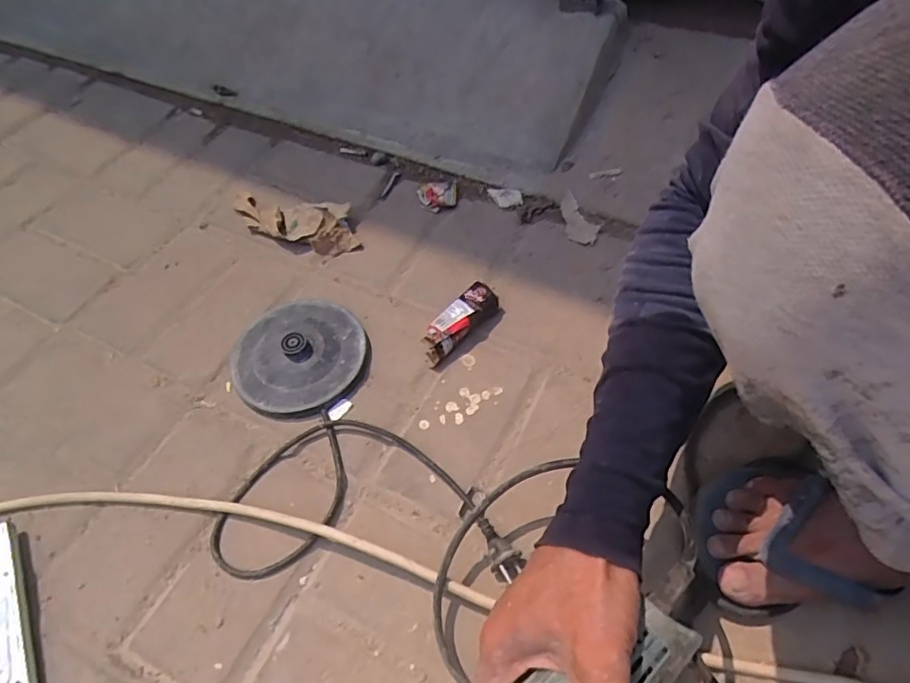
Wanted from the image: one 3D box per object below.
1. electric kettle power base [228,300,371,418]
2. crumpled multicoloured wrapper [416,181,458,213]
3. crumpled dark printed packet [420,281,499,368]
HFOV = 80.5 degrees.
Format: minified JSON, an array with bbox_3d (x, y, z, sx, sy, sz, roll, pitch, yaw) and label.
[{"bbox_3d":[-0.175,0.011,0.596,0.142,0.032,0.153,-2,56,3],"label":"electric kettle power base"},{"bbox_3d":[-0.023,-0.203,0.745,0.052,0.010,0.056,-11,56,-3],"label":"crumpled multicoloured wrapper"},{"bbox_3d":[0.002,-0.025,0.610,0.045,0.026,0.113,39,67,25],"label":"crumpled dark printed packet"}]

